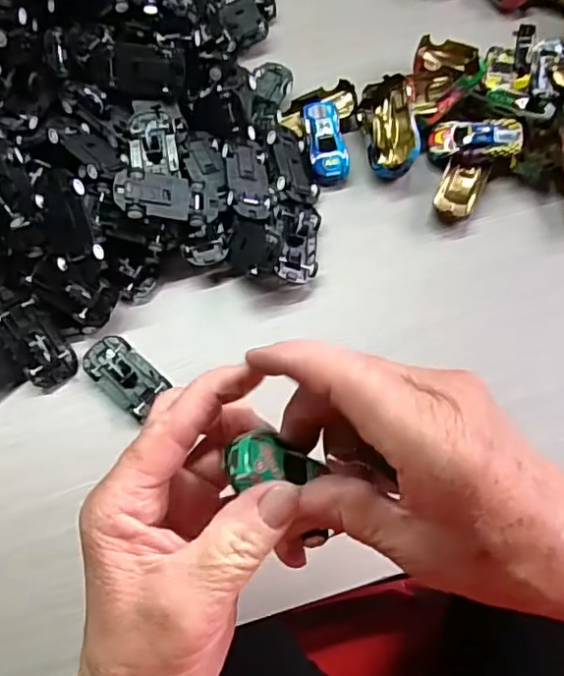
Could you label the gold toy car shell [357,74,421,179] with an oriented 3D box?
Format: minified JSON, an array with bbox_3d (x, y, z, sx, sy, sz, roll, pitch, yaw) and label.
[{"bbox_3d":[0.077,-0.150,0.425,0.041,0.018,0.071,-19,74,28],"label":"gold toy car shell"}]

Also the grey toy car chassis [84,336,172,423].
[{"bbox_3d":[-0.097,0.022,0.367,0.056,0.011,0.030,40,74,17],"label":"grey toy car chassis"}]

